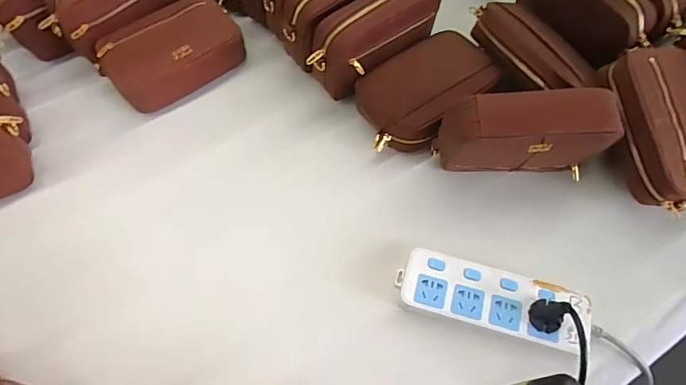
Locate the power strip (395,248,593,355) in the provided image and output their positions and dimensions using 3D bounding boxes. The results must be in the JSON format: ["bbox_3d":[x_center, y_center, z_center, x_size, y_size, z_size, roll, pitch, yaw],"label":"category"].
[{"bbox_3d":[0.166,0.123,0.503,0.210,0.032,0.071,15,63,8],"label":"power strip"}]

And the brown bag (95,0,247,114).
[{"bbox_3d":[-0.255,-0.212,0.659,0.193,0.068,0.132,-37,68,-17],"label":"brown bag"}]

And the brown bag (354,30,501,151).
[{"bbox_3d":[0.116,-0.142,0.612,0.203,0.056,0.119,-34,67,-16],"label":"brown bag"}]

